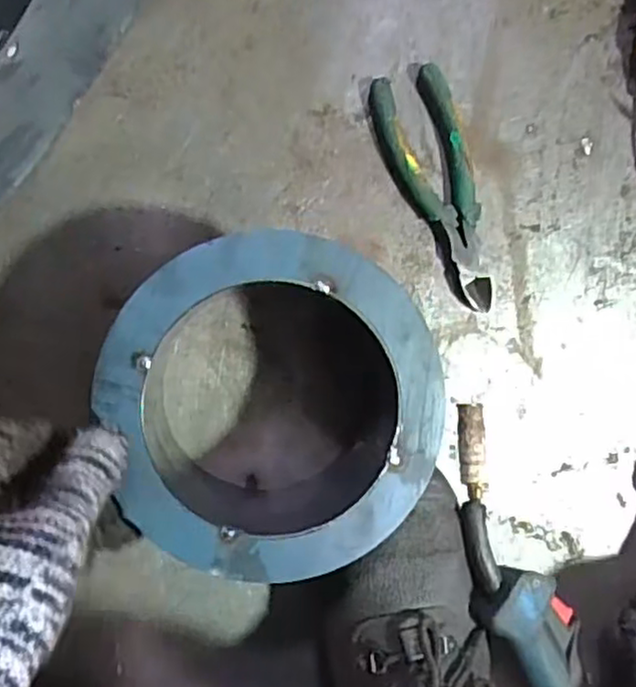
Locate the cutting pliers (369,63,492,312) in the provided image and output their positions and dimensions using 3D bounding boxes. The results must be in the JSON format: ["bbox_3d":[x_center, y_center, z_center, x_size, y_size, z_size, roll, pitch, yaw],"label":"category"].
[{"bbox_3d":[0.086,-0.103,0.470,0.053,0.014,0.165,-24,96,-5],"label":"cutting pliers"}]

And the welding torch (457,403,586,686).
[{"bbox_3d":[0.135,0.176,0.436,0.057,0.037,0.265,-25,94,-5],"label":"welding torch"}]

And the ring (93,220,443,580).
[{"bbox_3d":[-0.028,0.031,0.417,0.174,0.101,0.181,0,94,-7],"label":"ring"}]

